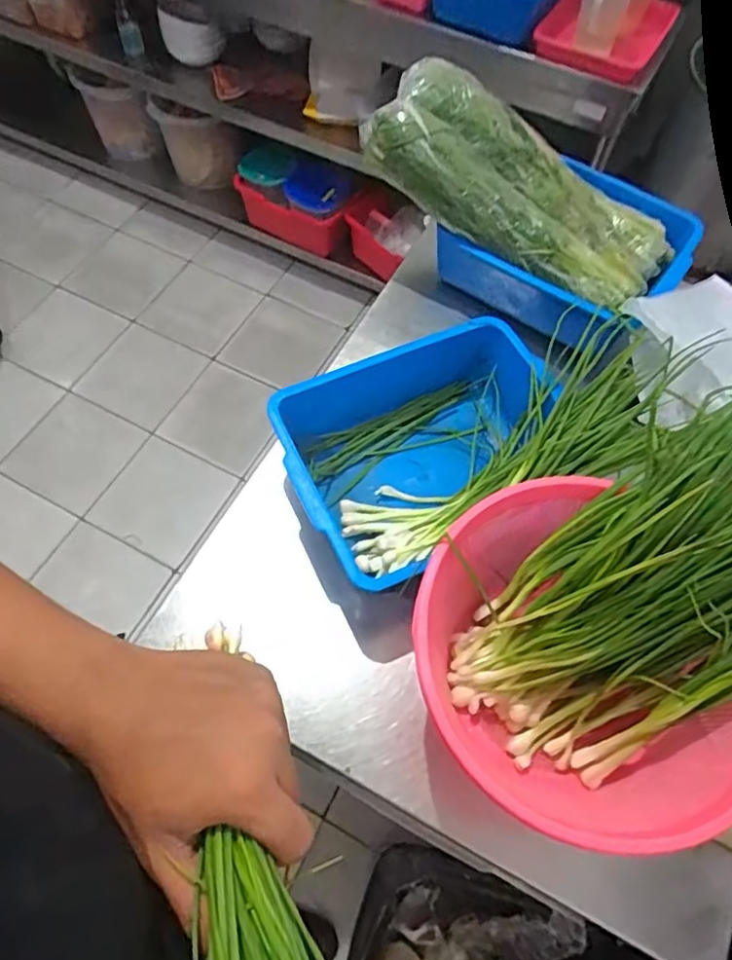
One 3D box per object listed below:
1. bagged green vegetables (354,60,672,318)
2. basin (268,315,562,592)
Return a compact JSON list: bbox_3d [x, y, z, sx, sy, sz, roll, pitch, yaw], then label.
[{"bbox_3d":[0.196,-0.361,0.767,0.397,0.083,0.189,30,67,-6],"label":"bagged green vegetables"},{"bbox_3d":[0.073,-0.026,0.664,0.295,0.117,0.226,-23,65,-15],"label":"basin"}]

